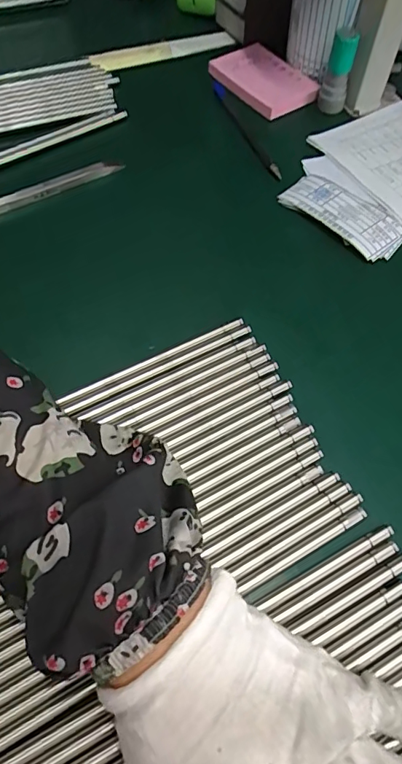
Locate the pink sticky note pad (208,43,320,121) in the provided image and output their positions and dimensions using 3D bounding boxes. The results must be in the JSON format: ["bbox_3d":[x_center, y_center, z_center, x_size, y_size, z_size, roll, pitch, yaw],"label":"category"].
[{"bbox_3d":[0.064,-0.301,0.480,0.073,0.016,0.095,-36,67,-20],"label":"pink sticky note pad"}]

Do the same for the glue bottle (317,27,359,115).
[{"bbox_3d":[0.127,-0.288,0.446,0.024,0.064,0.026,12,60,5],"label":"glue bottle"}]

